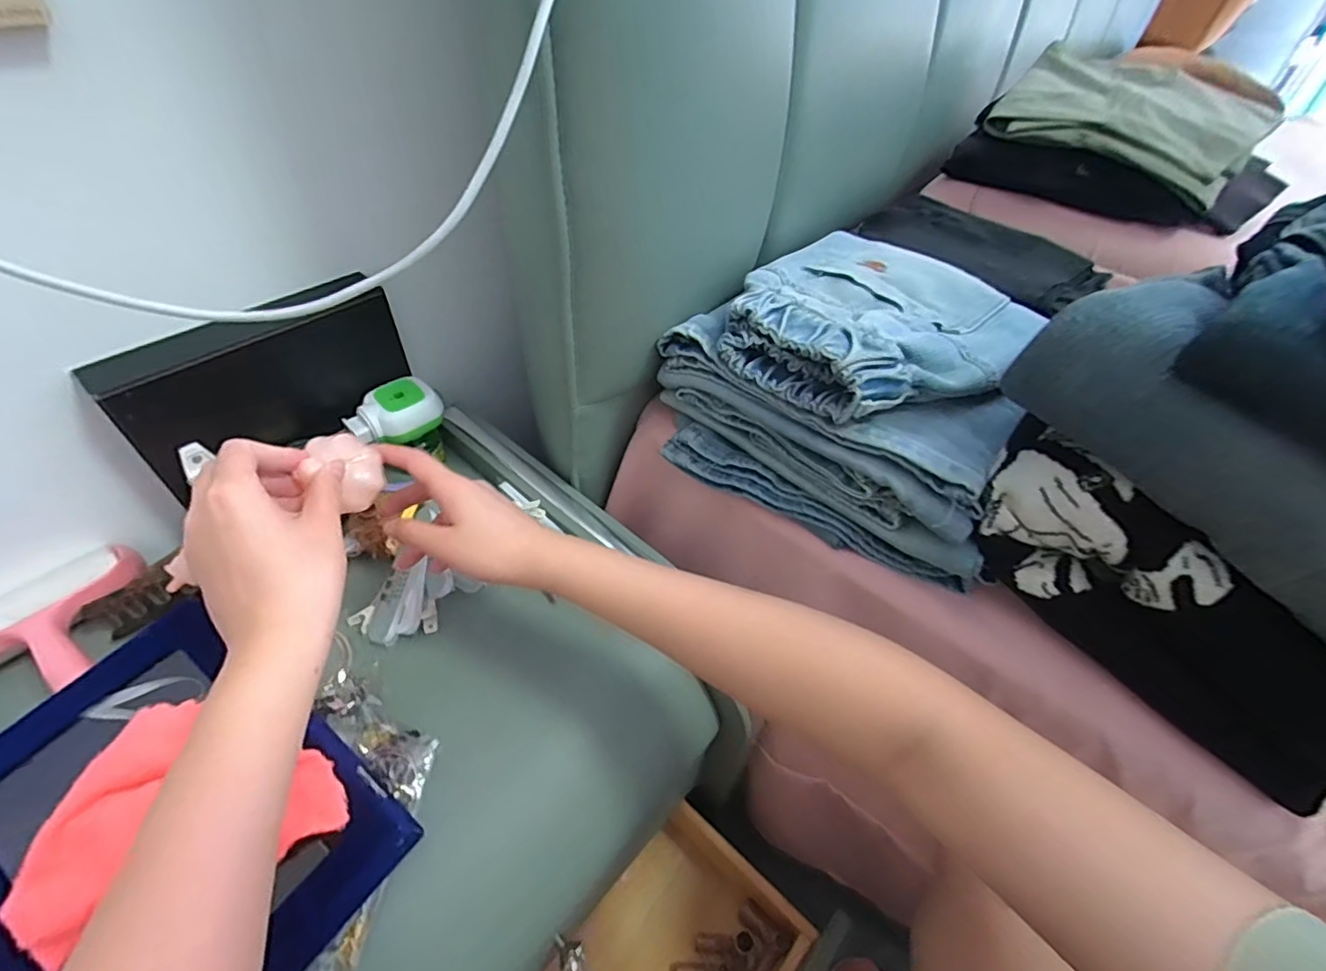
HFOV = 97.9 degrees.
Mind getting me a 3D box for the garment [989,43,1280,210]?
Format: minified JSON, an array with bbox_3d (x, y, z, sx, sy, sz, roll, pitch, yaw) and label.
[{"bbox_3d":[0.469,-0.371,0.584,0.227,0.058,0.213,29,52,21],"label":"garment"}]

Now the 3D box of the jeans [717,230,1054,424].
[{"bbox_3d":[0.159,-0.135,0.429,0.184,0.040,0.245,33,53,24],"label":"jeans"}]

